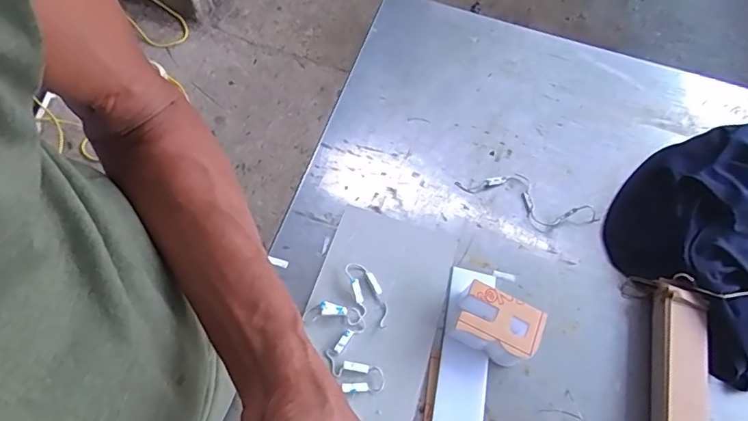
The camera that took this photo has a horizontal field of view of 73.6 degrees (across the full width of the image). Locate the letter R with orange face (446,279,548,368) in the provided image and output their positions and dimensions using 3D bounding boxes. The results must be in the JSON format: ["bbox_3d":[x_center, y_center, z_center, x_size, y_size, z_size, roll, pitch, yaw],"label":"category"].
[{"bbox_3d":[0.126,0.118,0.515,0.085,0.044,0.055,27,63,11],"label":"letter R with orange face"}]

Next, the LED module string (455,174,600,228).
[{"bbox_3d":[0.190,-0.016,0.617,0.164,0.008,0.051,25,62,10],"label":"LED module string"}]

